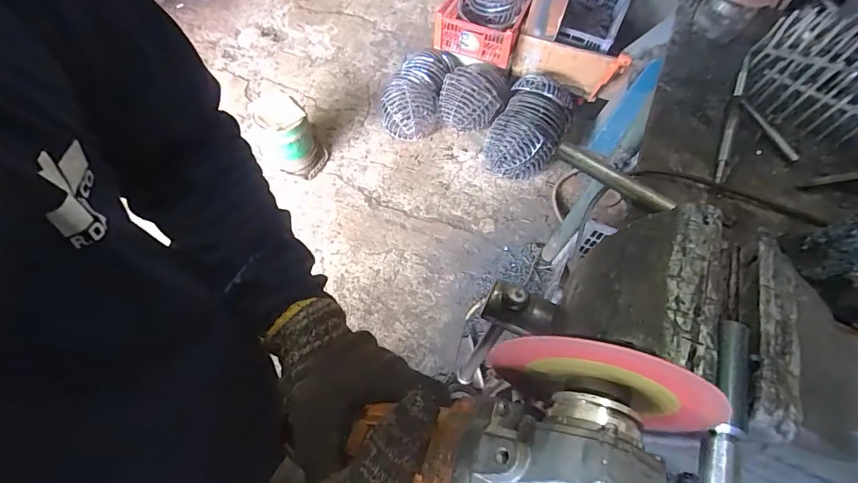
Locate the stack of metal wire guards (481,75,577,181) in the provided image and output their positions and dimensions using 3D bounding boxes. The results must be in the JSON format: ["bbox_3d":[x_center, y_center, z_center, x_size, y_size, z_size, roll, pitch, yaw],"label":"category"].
[{"bbox_3d":[0.394,-0.450,1.695,0.258,0.174,0.460,23,60,9],"label":"stack of metal wire guards"}]

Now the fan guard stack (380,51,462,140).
[{"bbox_3d":[-0.044,-0.616,1.812,0.265,0.124,0.434,13,59,3],"label":"fan guard stack"}]

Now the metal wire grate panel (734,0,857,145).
[{"bbox_3d":[0.569,-0.252,0.636,0.180,0.089,0.179,38,64,17],"label":"metal wire grate panel"}]

